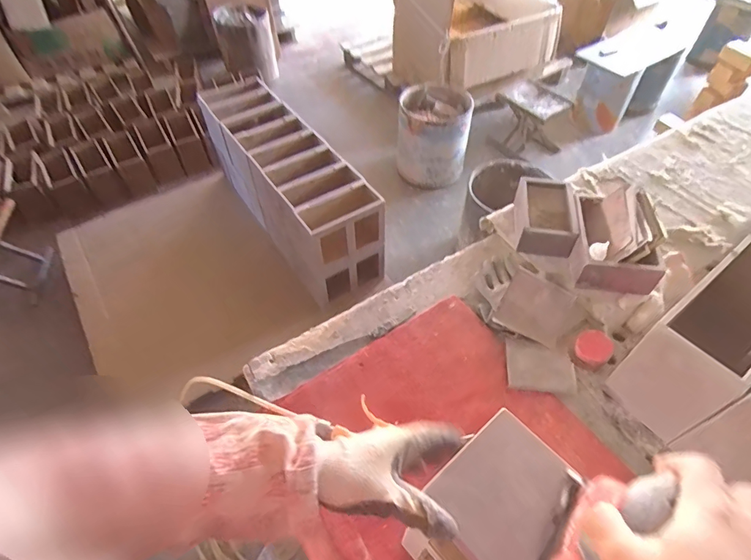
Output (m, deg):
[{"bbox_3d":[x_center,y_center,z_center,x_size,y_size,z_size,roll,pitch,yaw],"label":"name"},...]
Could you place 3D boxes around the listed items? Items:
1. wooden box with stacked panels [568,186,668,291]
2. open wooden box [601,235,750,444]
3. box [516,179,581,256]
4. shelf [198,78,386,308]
[{"bbox_3d":[0.444,-0.078,0.819,0.132,0.111,0.197,9,52,8],"label":"wooden box with stacked panels"},{"bbox_3d":[0.524,0.090,0.687,0.268,0.186,0.121,-32,58,-22],"label":"open wooden box"},{"bbox_3d":[0.335,-0.130,0.880,0.106,0.057,0.161,7,52,6],"label":"box"},{"bbox_3d":[-0.357,-0.384,1.730,0.290,0.385,1.022,-29,57,-21],"label":"shelf"}]

